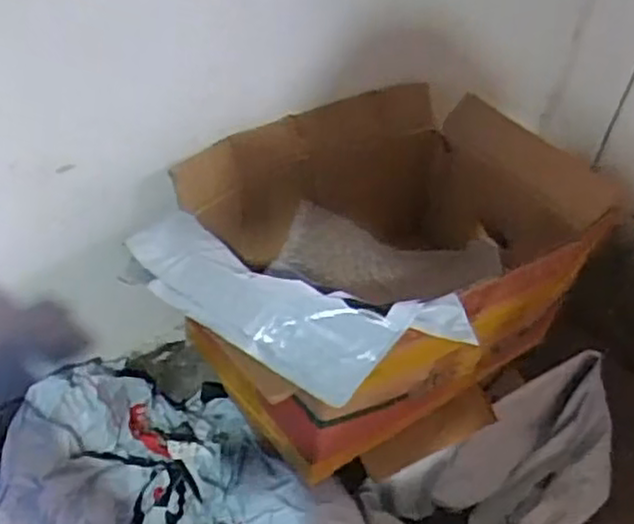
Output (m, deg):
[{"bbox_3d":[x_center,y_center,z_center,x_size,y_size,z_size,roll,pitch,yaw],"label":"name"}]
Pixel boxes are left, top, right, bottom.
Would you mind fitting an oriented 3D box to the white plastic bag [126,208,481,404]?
[{"bbox_3d":[-0.038,0.023,0.693,0.369,0.069,0.170,21,43,21],"label":"white plastic bag"}]

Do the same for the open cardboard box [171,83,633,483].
[{"bbox_3d":[0.113,0.015,0.939,0.470,0.327,0.339,-25,47,-29],"label":"open cardboard box"}]

